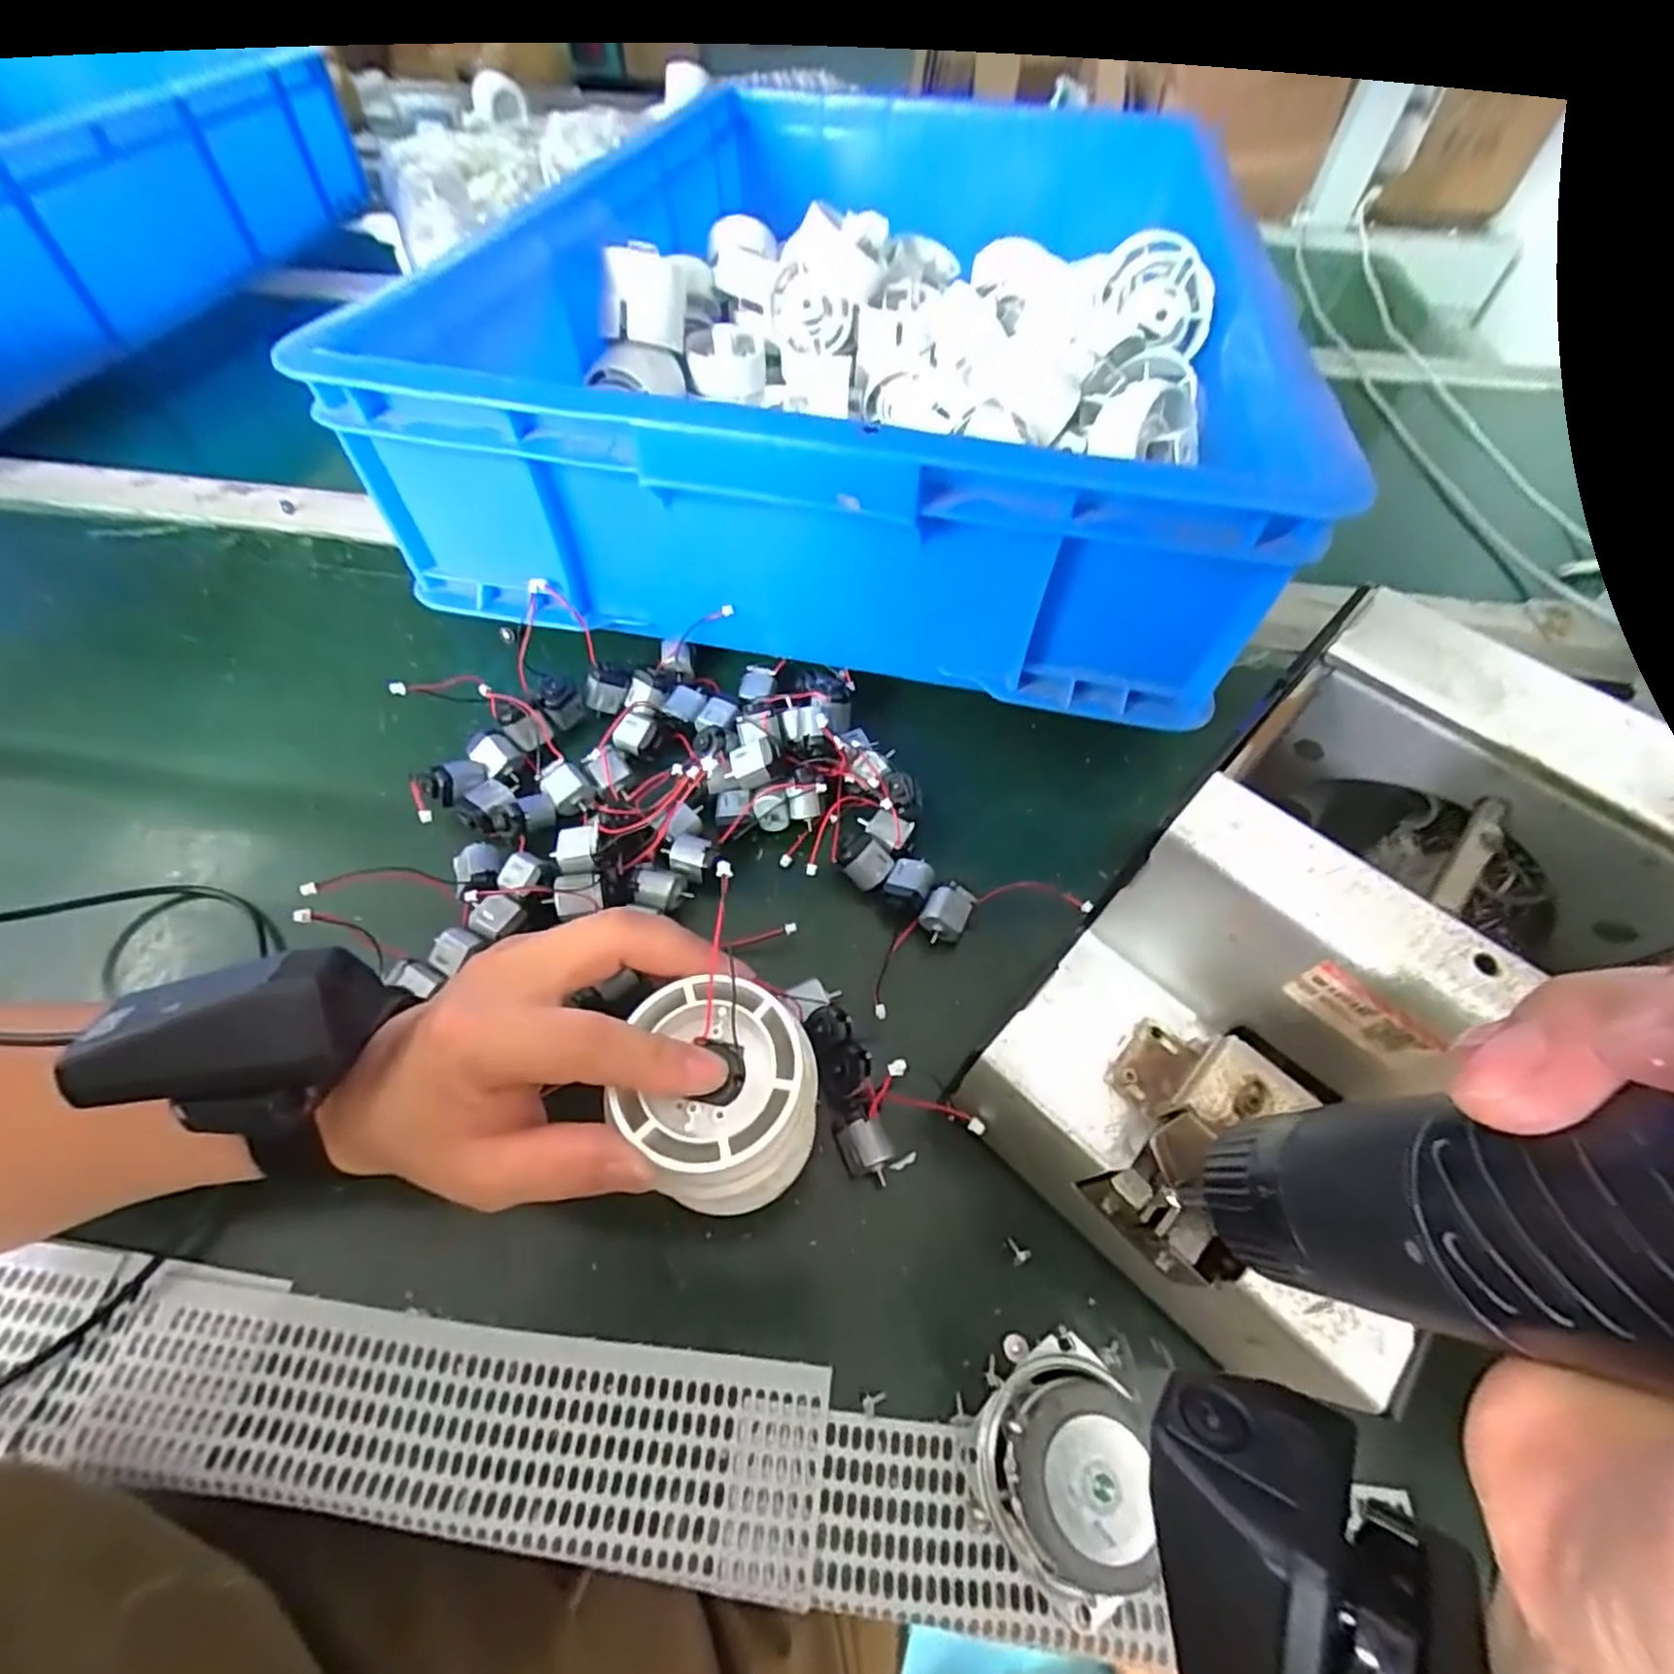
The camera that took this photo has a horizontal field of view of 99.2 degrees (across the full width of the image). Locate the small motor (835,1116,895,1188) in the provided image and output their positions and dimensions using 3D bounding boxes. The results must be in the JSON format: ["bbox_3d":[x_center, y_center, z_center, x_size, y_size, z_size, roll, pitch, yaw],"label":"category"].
[{"bbox_3d":[0.011,0.116,0.260,0.017,0.020,0.021,-12,57,-10],"label":"small motor"}]

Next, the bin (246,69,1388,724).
[{"bbox_3d":[0.012,-0.228,0.392,0.393,0.135,0.318,13,57,7],"label":"bin"}]

